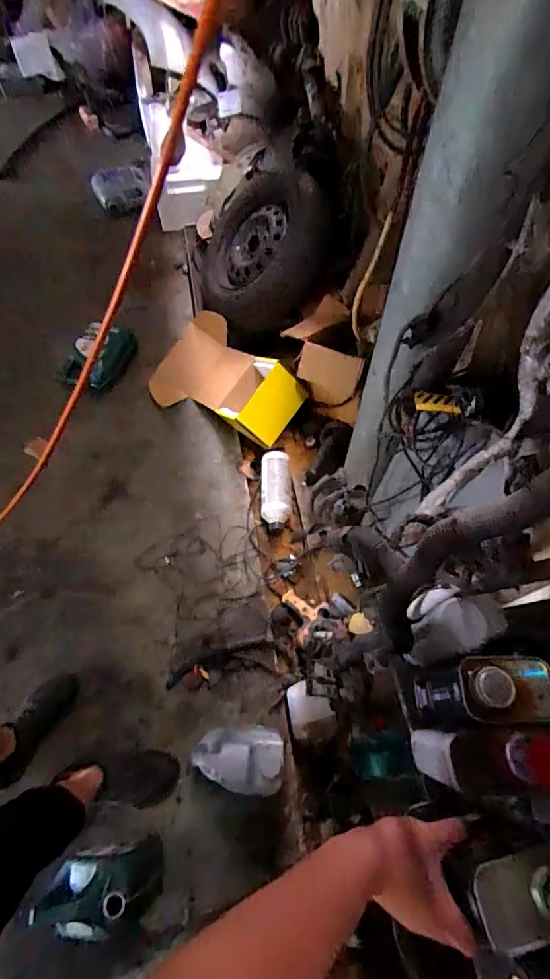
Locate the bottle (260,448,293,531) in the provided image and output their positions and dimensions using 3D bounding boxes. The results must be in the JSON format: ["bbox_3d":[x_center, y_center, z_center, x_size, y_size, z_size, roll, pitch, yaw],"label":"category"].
[{"bbox_3d":[0.001,-0.003,1.428,0.101,0.084,0.267,-3,63,0],"label":"bottle"}]

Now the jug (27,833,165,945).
[{"bbox_3d":[-0.348,0.837,0.941,0.165,0.300,0.122,-7,63,-2],"label":"jug"}]

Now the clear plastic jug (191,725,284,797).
[{"bbox_3d":[-0.083,0.581,0.969,0.200,0.103,0.125,3,64,3],"label":"clear plastic jug"}]

